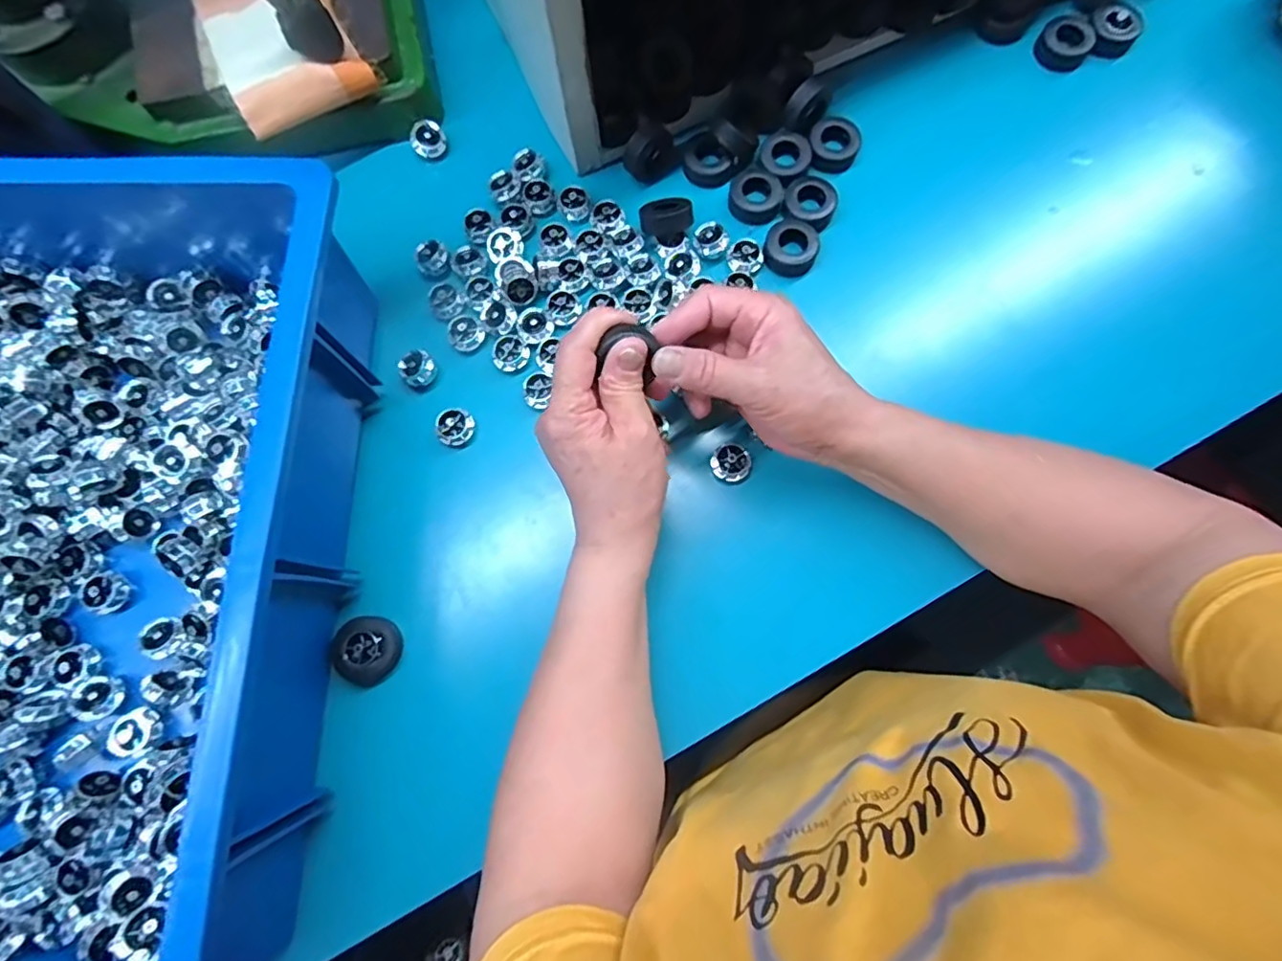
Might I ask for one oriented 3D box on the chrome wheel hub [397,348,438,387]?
[{"bbox_3d":[-0.150,-0.075,0.405,0.022,0.013,0.022,0,79,1],"label":"chrome wheel hub"}]

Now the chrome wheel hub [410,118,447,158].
[{"bbox_3d":[-0.159,-0.256,0.449,0.025,0.014,0.023,0,79,1],"label":"chrome wheel hub"}]

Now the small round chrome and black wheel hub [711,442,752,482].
[{"bbox_3d":[0.058,-0.012,0.390,0.023,0.012,0.025,0,79,1],"label":"small round chrome and black wheel hub"}]

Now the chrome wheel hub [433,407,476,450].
[{"bbox_3d":[-0.123,-0.035,0.397,0.024,0.012,0.025,0,79,1],"label":"chrome wheel hub"}]

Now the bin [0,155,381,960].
[{"bbox_3d":[-0.353,0.056,0.324,0.357,0.113,0.456,1,79,1],"label":"bin"}]

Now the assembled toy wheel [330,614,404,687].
[{"bbox_3d":[-0.168,0.103,0.366,0.037,0.015,0.039,0,79,1],"label":"assembled toy wheel"}]

